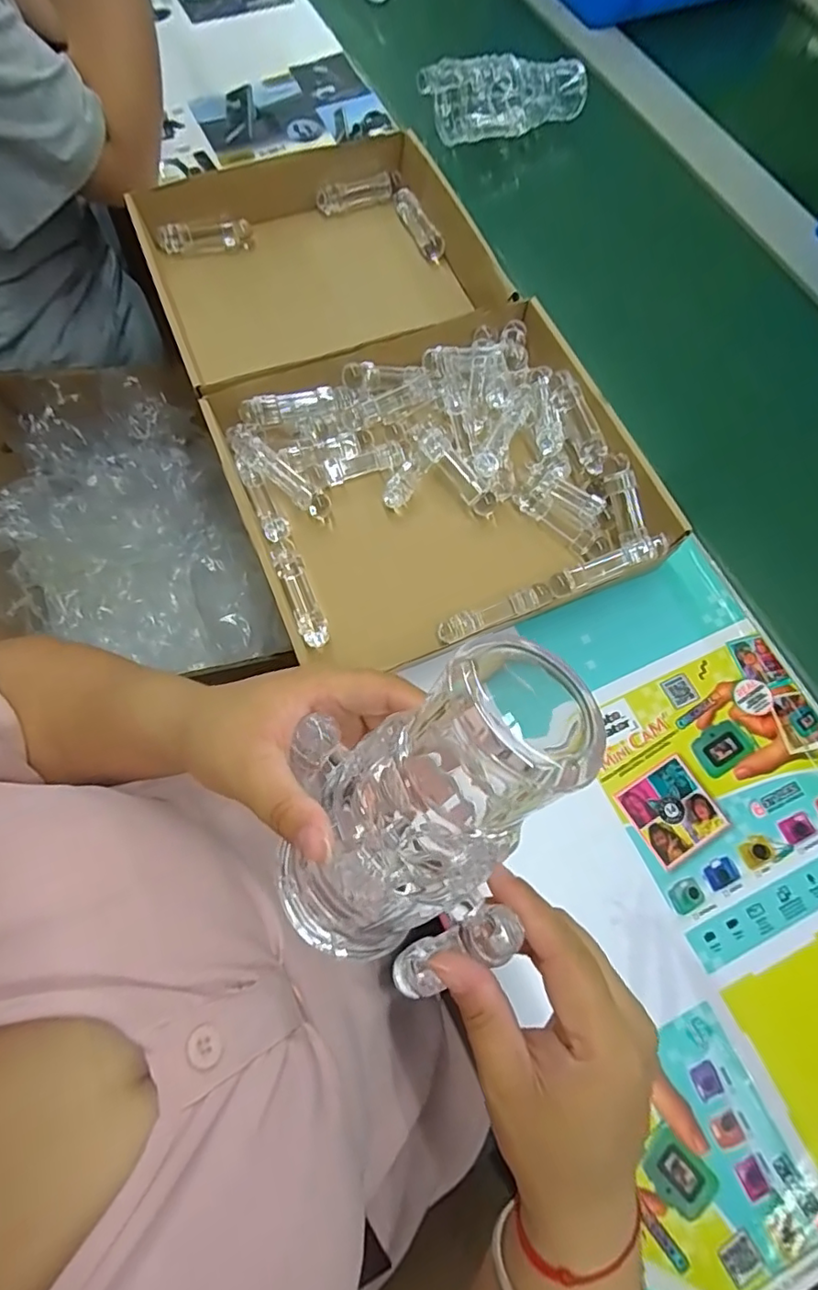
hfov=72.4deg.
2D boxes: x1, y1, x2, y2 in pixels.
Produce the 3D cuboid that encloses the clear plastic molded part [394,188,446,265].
[{"bbox_3d":[0.015,-0.447,0.599,0.026,0.026,0.108,-21,73,-9],"label":"clear plastic molded part"}]

